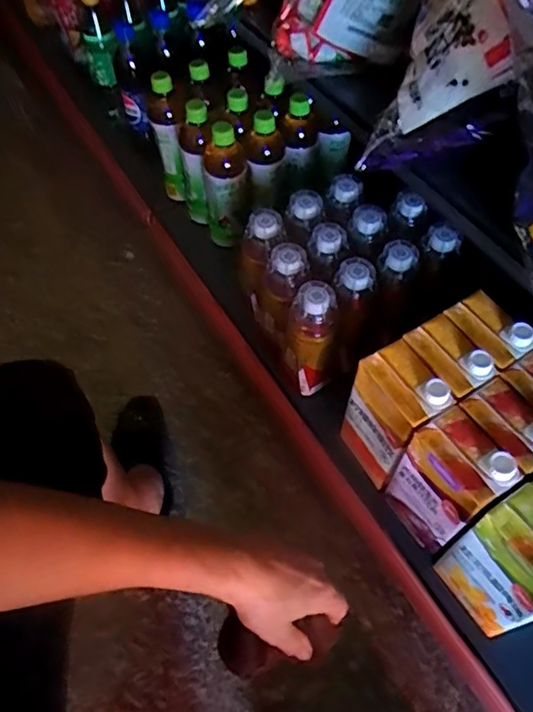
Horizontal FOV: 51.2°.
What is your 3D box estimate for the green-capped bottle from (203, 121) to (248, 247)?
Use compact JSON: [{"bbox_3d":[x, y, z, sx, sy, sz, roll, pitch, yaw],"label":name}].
[{"bbox_3d":[-0.067,-0.272,0.925,0.073,0.213,0.078,-5,58,-3],"label":"green-capped bottle"}]

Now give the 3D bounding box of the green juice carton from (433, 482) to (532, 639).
[{"bbox_3d":[0.244,0.208,0.557,0.071,0.185,0.091,-31,63,-17],"label":"green juice carton"}]

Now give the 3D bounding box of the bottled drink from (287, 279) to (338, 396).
[{"bbox_3d":[0.058,-0.019,0.735,0.067,0.166,0.069,4,58,3],"label":"bottled drink"}]

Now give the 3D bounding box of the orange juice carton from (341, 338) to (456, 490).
[{"bbox_3d":[0.147,0.071,0.650,0.073,0.180,0.090,-29,62,-16],"label":"orange juice carton"}]

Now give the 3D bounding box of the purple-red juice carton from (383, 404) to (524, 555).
[{"bbox_3d":[0.194,0.142,0.609,0.072,0.186,0.092,-27,62,-16],"label":"purple-red juice carton"}]

